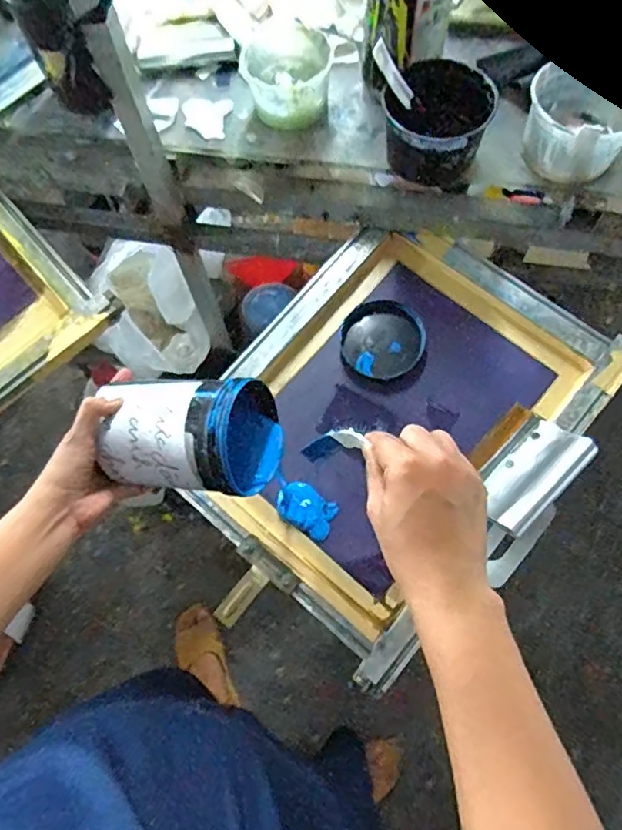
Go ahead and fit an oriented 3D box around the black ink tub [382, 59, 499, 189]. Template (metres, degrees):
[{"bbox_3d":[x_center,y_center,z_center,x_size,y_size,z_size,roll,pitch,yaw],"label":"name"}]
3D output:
[{"bbox_3d":[0.146,-0.337,0.684,0.117,0.101,0.112,-1,68,3],"label":"black ink tub"}]

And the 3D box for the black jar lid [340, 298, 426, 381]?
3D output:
[{"bbox_3d":[0.096,-0.104,0.764,0.107,0.011,0.115,-1,68,3],"label":"black jar lid"}]

